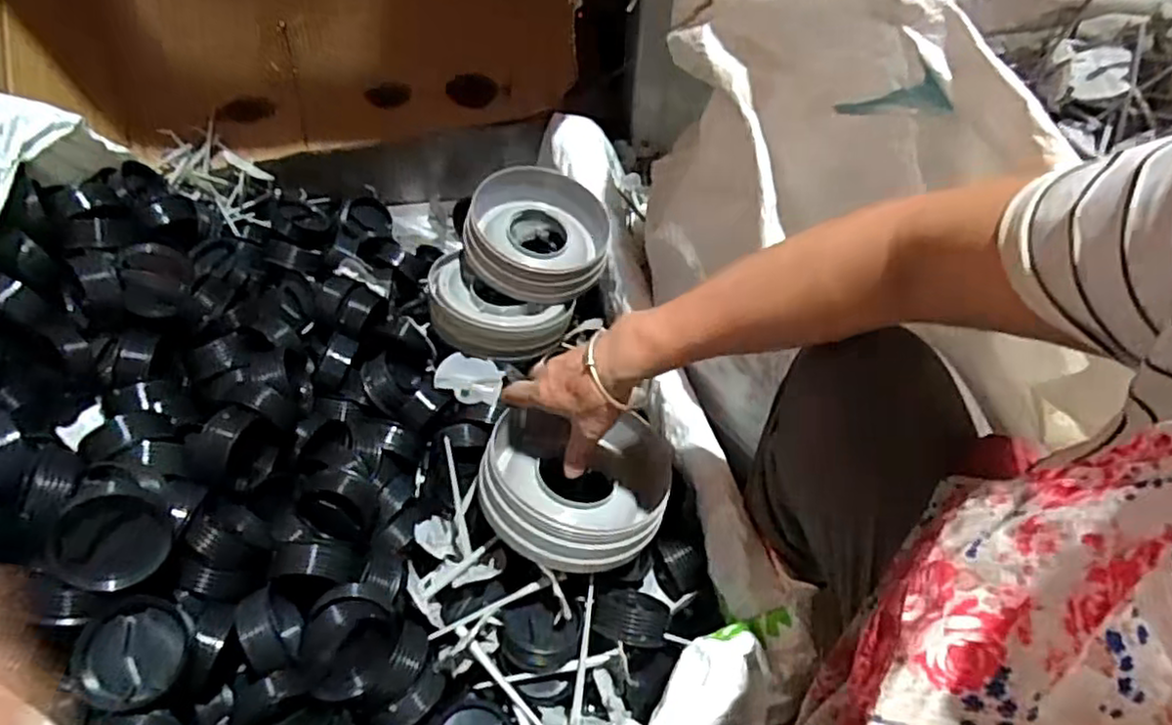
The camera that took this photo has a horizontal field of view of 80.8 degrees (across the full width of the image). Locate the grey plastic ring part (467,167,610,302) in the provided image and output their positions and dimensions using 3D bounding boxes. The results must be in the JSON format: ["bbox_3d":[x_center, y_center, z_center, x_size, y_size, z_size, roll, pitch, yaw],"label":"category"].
[{"bbox_3d":[-0.054,-0.137,0.774,0.150,0.082,0.151,2,50,0],"label":"grey plastic ring part"}]

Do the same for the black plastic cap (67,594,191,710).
[{"bbox_3d":[-0.308,0.196,0.465,0.066,0.019,0.066,5,62,-10],"label":"black plastic cap"}]

